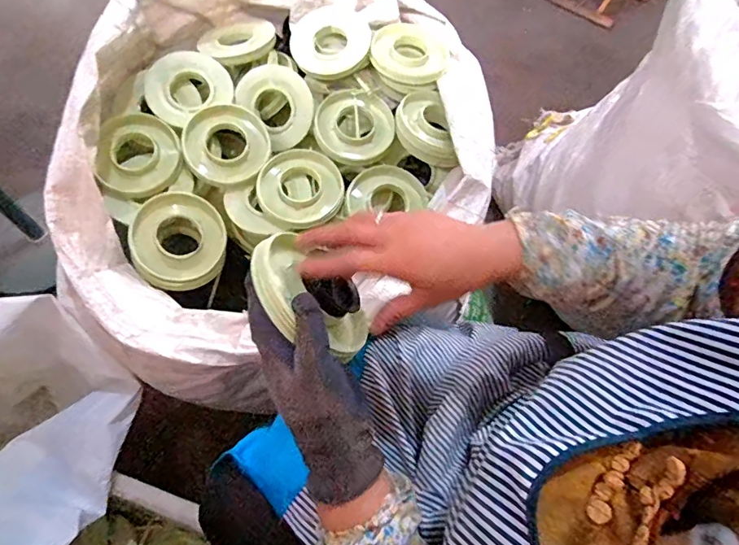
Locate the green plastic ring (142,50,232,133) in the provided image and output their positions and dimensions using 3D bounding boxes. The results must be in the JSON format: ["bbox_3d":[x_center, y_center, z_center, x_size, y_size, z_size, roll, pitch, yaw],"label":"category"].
[{"bbox_3d":[-0.290,-0.292,0.751,0.114,0.030,0.128,39,74,-12],"label":"green plastic ring"}]

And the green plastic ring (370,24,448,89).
[{"bbox_3d":[0.065,-0.364,0.786,0.122,0.029,0.122,4,70,-11],"label":"green plastic ring"}]

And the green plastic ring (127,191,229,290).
[{"bbox_3d":[-0.285,-0.046,0.703,0.136,0.138,0.033,-47,23,-16],"label":"green plastic ring"}]

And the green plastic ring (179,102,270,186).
[{"bbox_3d":[-0.219,-0.196,0.722,0.126,0.018,0.119,1,87,-16],"label":"green plastic ring"}]

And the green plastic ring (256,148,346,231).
[{"bbox_3d":[-0.106,-0.127,0.727,0.132,0.029,0.124,4,74,-13],"label":"green plastic ring"}]

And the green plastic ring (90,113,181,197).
[{"bbox_3d":[-0.349,-0.177,0.709,0.116,0.019,0.128,11,78,-16],"label":"green plastic ring"}]

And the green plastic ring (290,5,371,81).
[{"bbox_3d":[-0.065,-0.384,0.785,0.131,0.032,0.131,-1,75,3],"label":"green plastic ring"}]

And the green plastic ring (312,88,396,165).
[{"bbox_3d":[-0.026,-0.236,0.764,0.125,0.028,0.125,2,79,-10],"label":"green plastic ring"}]

